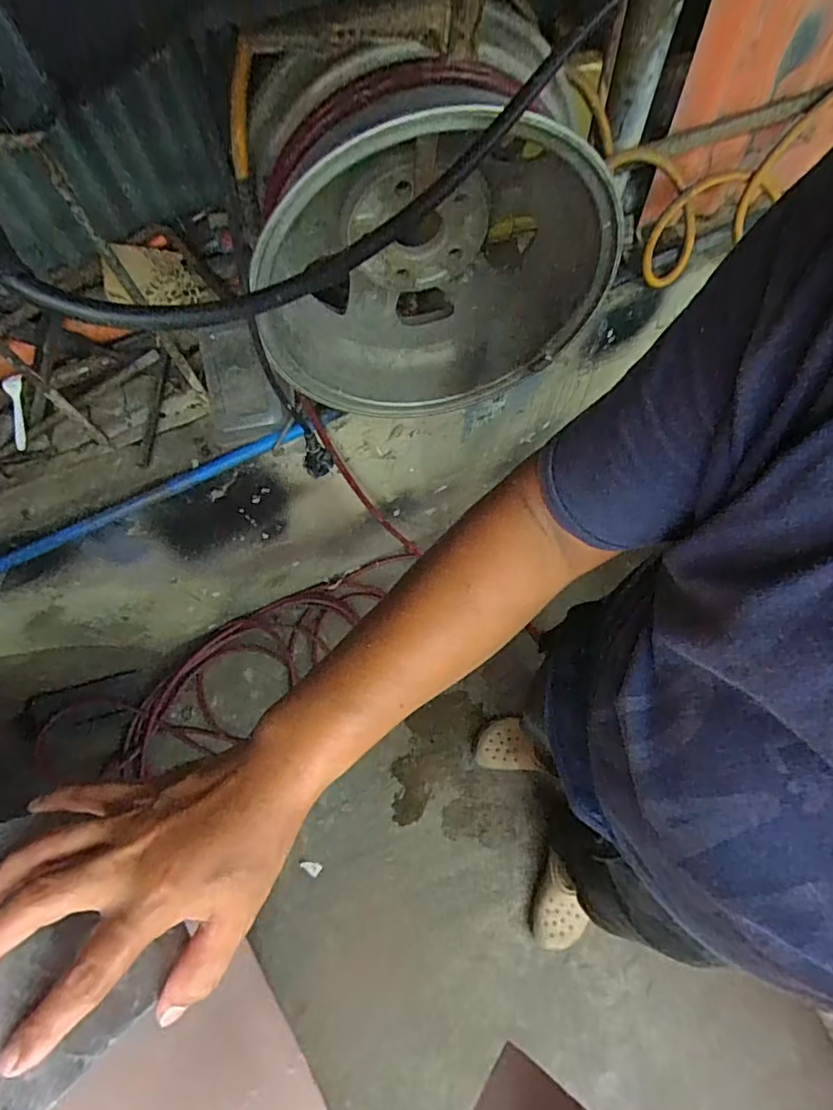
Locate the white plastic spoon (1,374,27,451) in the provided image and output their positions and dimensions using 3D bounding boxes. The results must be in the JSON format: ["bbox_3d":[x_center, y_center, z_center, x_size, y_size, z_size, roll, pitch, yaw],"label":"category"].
[{"bbox_3d":[-0.572,-0.203,0.806,0.025,0.008,0.105,-7,92,-1],"label":"white plastic spoon"}]

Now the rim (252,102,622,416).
[{"bbox_3d":[0.011,-0.327,0.627,0.372,0.357,0.160,-12,70,-3],"label":"rim"}]

